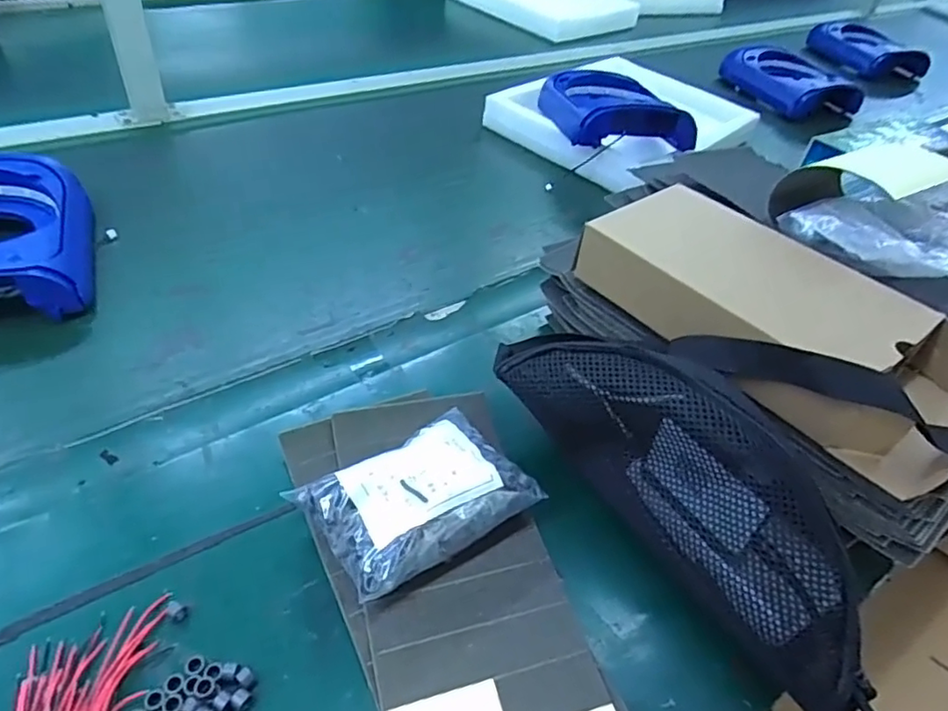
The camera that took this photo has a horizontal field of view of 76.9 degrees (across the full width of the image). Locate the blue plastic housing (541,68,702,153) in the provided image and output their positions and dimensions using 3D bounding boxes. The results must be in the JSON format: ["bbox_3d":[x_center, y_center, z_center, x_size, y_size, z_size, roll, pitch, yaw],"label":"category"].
[{"bbox_3d":[0.194,-0.349,0.840,0.163,0.062,0.194,-1,49,-13],"label":"blue plastic housing"}]

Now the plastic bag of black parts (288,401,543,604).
[{"bbox_3d":[-0.038,0.094,0.399,0.136,0.058,0.095,-23,53,-28],"label":"plastic bag of black parts"}]

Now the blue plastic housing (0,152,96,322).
[{"bbox_3d":[-0.453,-0.104,0.552,0.168,0.074,0.205,-15,47,-22],"label":"blue plastic housing"}]

